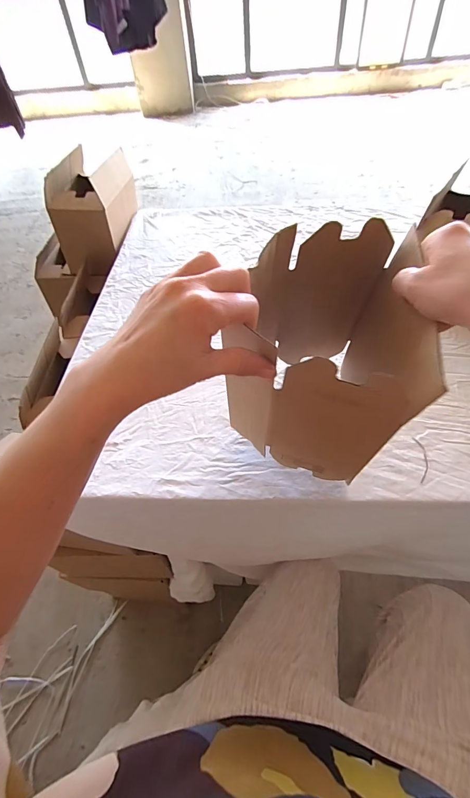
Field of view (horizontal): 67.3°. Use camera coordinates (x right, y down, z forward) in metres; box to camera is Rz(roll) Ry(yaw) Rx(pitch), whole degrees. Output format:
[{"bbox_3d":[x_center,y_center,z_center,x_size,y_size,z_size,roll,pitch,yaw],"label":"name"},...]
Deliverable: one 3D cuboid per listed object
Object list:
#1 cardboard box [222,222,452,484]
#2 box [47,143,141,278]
[{"bbox_3d":[0.079,-0.042,0.380,0.160,0.211,0.207,1,52,5],"label":"cardboard box"},{"bbox_3d":[-0.337,-0.466,0.867,0.133,0.180,0.247,4,52,7],"label":"box"}]

